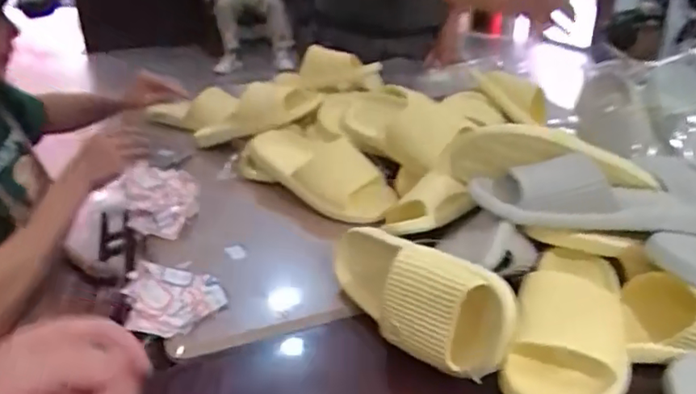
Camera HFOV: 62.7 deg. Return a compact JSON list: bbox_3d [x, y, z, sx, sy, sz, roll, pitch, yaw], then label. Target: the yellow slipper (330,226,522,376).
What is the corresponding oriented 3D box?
[{"bbox_3d":[0.060,0.096,0.586,0.067,0.107,0.245,6,9,-37],"label":"yellow slipper"}]

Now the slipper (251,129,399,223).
[{"bbox_3d":[-0.047,-0.041,0.889,0.285,0.072,0.106,21,35,36],"label":"slipper"}]

